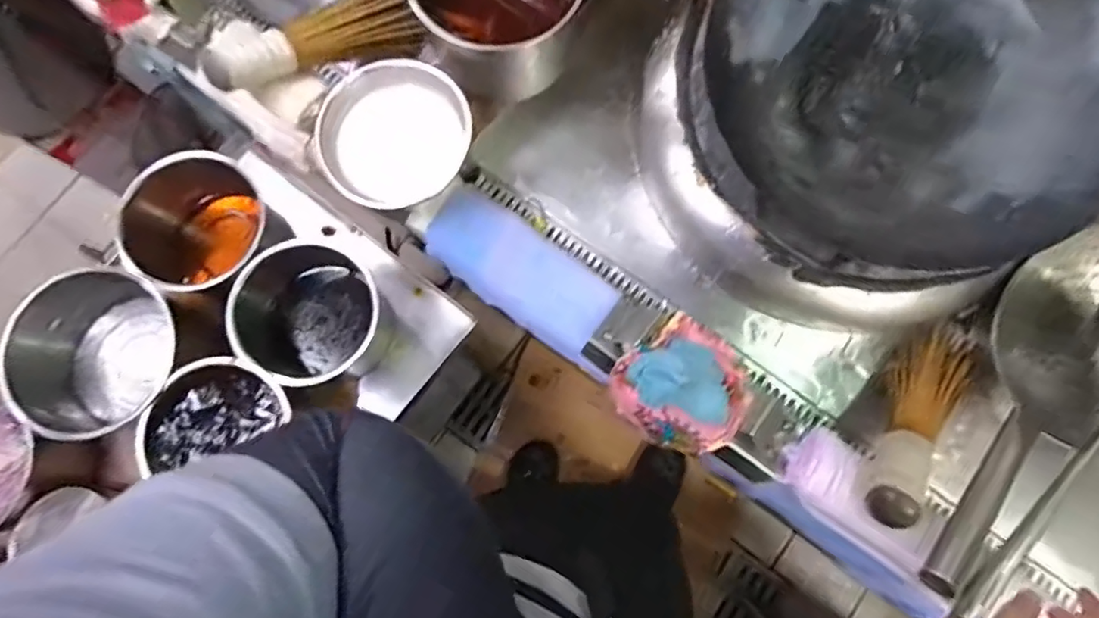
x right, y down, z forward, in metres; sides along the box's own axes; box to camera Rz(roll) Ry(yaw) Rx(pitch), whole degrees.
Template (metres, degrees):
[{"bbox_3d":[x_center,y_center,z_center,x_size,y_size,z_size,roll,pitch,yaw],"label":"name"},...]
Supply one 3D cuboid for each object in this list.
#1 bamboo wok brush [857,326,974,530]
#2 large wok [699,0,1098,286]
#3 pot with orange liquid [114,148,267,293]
[{"bbox_3d":[0.409,0.126,0.637,0.058,0.052,0.284,42,56,7],"label":"bamboo wok brush"},{"bbox_3d":[0.391,-0.255,0.601,0.421,0.140,0.421,-2,84,14],"label":"large wok"},{"bbox_3d":[-0.401,-0.089,0.685,0.164,0.128,0.159,0,80,0],"label":"pot with orange liquid"}]

